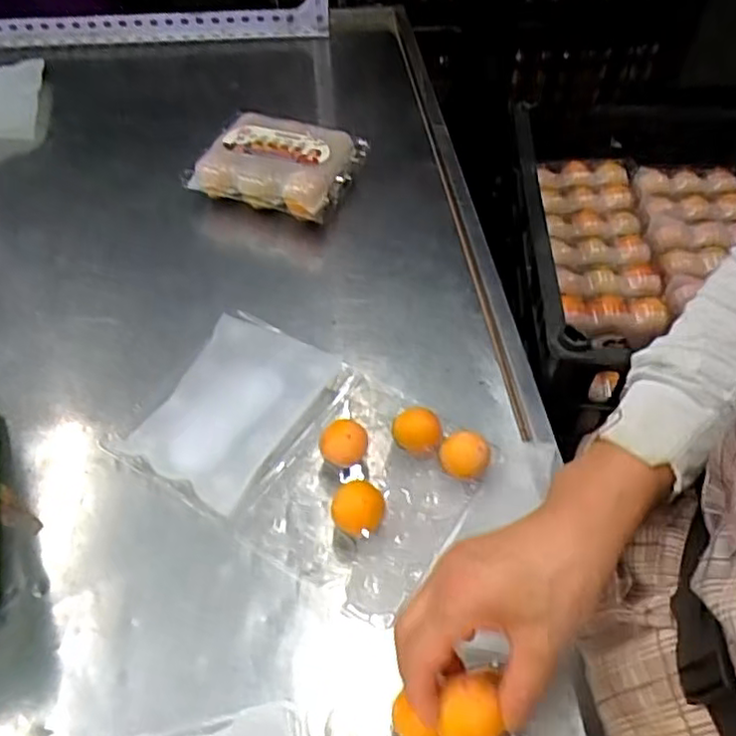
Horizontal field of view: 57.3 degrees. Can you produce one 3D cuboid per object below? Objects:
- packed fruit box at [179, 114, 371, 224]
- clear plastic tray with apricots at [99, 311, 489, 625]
[{"bbox_3d":[-0.107,-0.235,0.797,0.177,0.072,0.129,15,53,12],"label":"packed fruit box"},{"bbox_3d":[-0.057,0.064,0.582,0.290,0.044,0.183,27,56,20],"label":"clear plastic tray with apricots"}]

